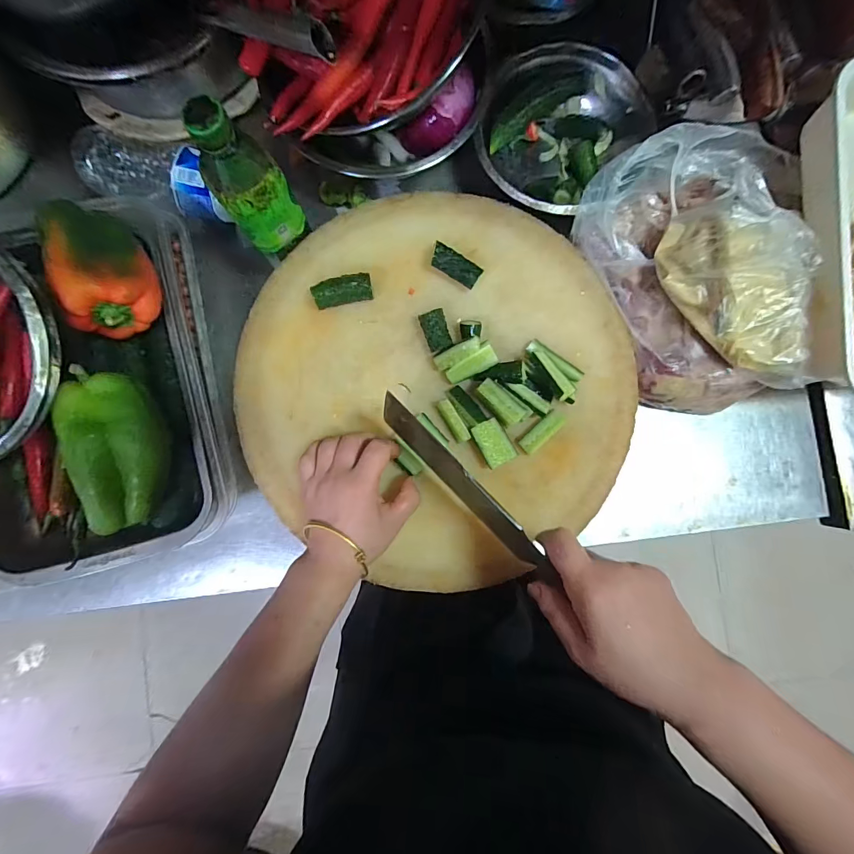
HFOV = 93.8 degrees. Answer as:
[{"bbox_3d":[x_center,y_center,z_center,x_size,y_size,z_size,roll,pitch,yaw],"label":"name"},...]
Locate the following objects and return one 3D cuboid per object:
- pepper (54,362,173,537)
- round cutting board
[{"bbox_3d":[-0.276,0.022,0.364,0.066,0.070,0.137,-3,87,-1],"label":"pepper"},{"bbox_3d":[0.011,-0.043,0.415,0.394,0.031,0.380,0,87,-1],"label":"round cutting board"}]

